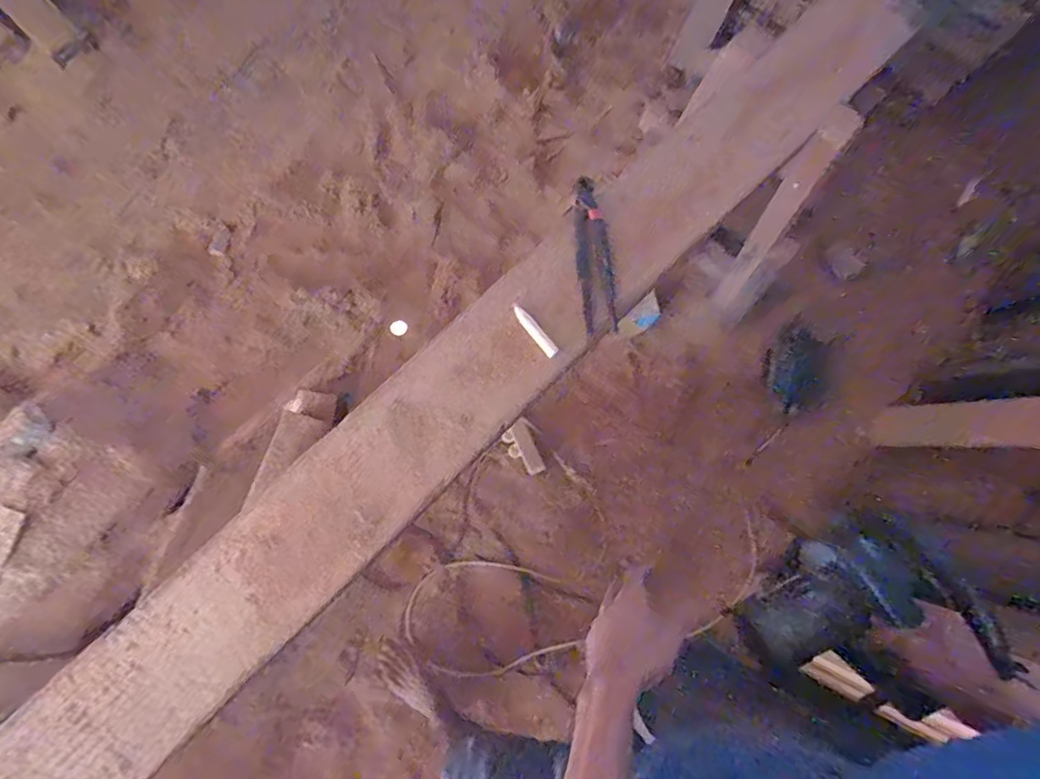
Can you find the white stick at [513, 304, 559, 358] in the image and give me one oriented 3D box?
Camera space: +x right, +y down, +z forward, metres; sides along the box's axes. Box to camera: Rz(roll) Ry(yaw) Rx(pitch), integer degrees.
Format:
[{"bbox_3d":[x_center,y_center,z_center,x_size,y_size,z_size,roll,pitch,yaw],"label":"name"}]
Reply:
[{"bbox_3d":[0.018,-0.074,0.656,0.018,0.010,0.077,-39,82,-8],"label":"white stick"}]

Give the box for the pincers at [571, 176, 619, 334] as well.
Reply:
[{"bbox_3d":[0.098,-0.181,0.693,0.049,0.029,0.214,-1,79,-2],"label":"pincers"}]

